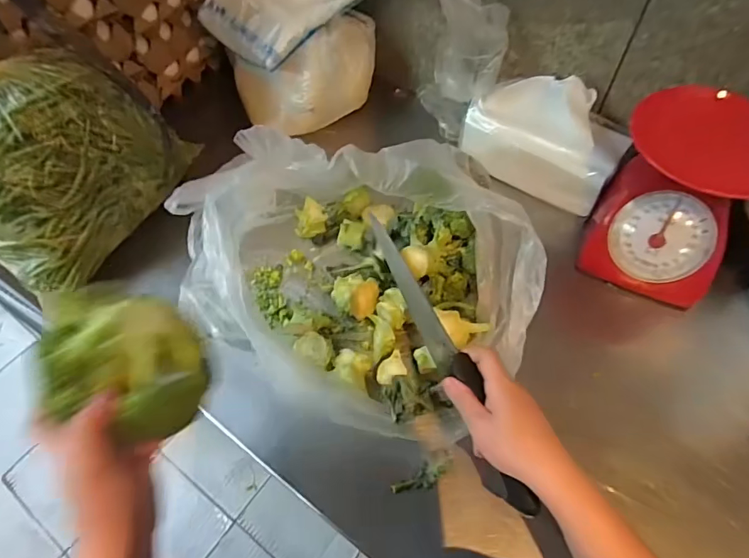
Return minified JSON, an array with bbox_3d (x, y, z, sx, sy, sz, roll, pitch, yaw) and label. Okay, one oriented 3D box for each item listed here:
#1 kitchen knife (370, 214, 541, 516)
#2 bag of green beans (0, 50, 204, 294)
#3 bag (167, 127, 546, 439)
[{"bbox_3d":[0.066,0.068,0.442,0.021,0.048,0.303,-21,66,-13],"label":"kitchen knife"},{"bbox_3d":[-0.389,-0.155,0.564,0.187,0.183,0.253,28,61,18],"label":"bag of green beans"},{"bbox_3d":[-0.010,-0.020,0.505,0.357,0.164,0.271,25,60,17],"label":"bag"}]

